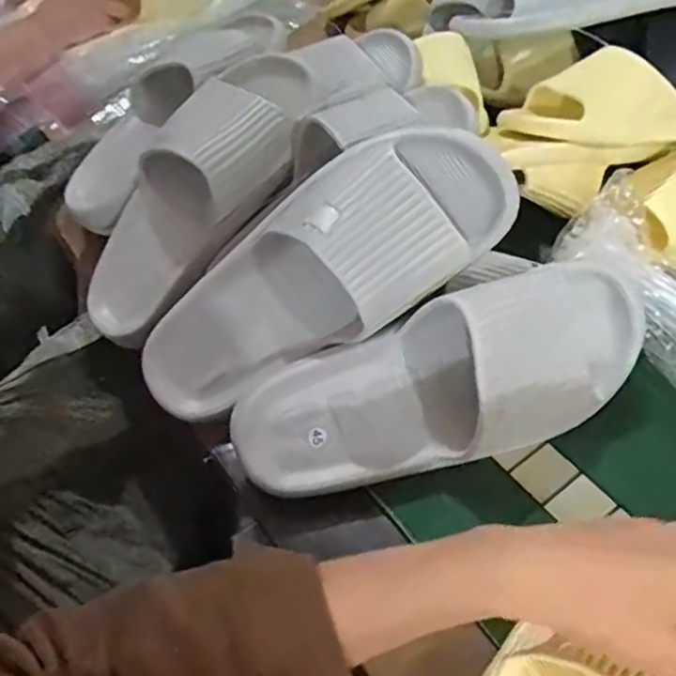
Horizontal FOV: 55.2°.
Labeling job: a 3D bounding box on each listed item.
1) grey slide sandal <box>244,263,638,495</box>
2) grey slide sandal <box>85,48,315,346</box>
[{"bbox_3d":[0.074,0.028,0.435,0.288,0.085,0.115,-16,94,-1],"label":"grey slide sandal"},{"bbox_3d":[-0.121,-0.120,0.527,0.112,0.076,0.266,38,93,30],"label":"grey slide sandal"}]

